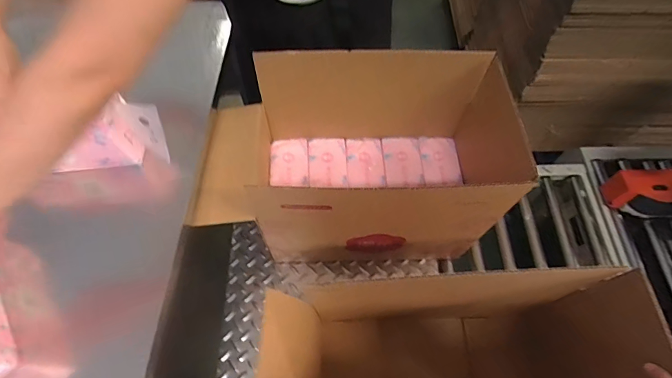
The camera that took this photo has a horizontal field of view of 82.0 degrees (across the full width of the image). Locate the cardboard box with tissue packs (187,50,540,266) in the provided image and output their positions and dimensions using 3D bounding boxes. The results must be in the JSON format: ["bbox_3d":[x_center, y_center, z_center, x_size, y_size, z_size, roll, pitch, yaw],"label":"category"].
[{"bbox_3d":[0.027,-0.040,0.806,0.554,0.373,0.305,-3,63,-3],"label":"cardboard box with tissue packs"}]

